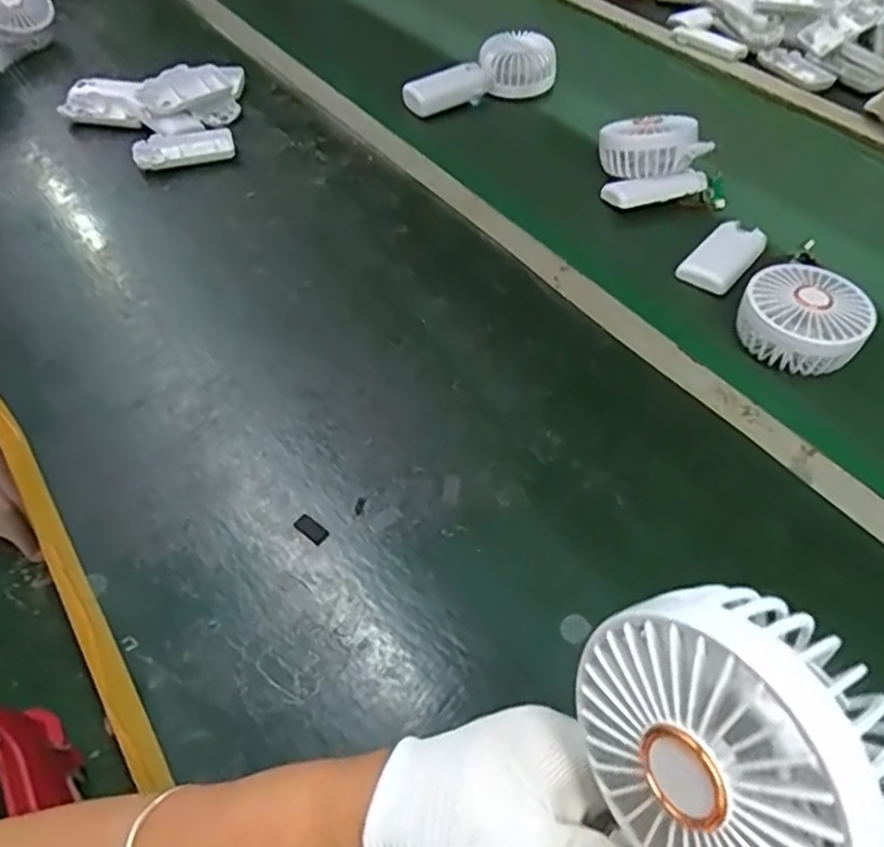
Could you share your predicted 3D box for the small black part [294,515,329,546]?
[{"bbox_3d":[-0.081,0.066,0.429,0.022,0.004,0.012,31,60,24],"label":"small black part"}]

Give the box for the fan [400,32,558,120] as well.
[{"bbox_3d":[0.042,-0.397,0.781,0.185,0.051,0.058,-18,54,-10],"label":"fan"}]

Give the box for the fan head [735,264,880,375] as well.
[{"bbox_3d":[0.270,-0.079,0.515,0.087,0.039,0.076,26,58,21],"label":"fan head"}]

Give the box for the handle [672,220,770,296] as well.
[{"bbox_3d":[0.243,-0.144,0.593,0.044,0.012,0.085,33,61,25],"label":"handle"}]

